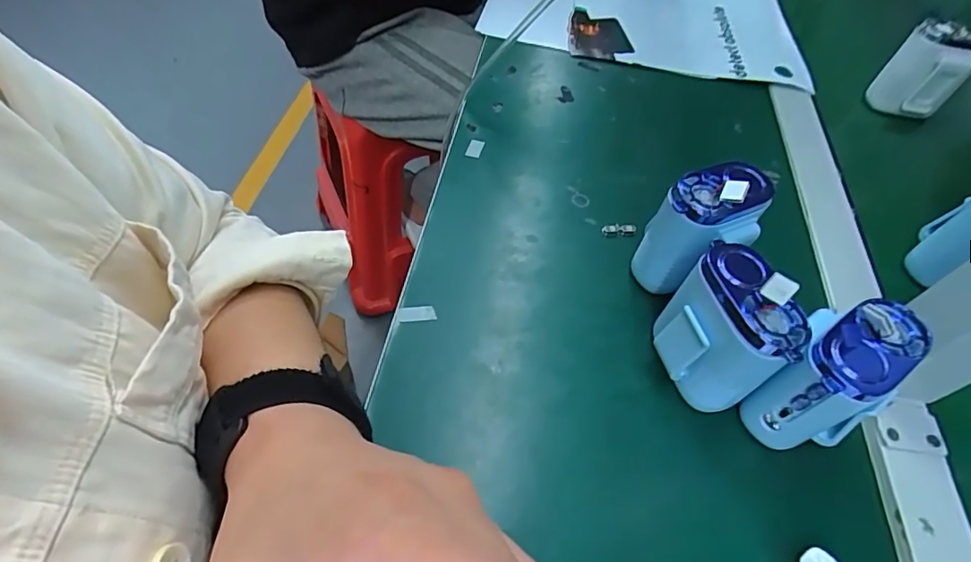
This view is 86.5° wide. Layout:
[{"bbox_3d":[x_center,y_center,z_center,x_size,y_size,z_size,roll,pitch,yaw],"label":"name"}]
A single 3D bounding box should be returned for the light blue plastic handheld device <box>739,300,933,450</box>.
[{"bbox_3d":[0.186,0.053,0.281,0.069,0.086,0.053,-22,60,-20],"label":"light blue plastic handheld device"}]

